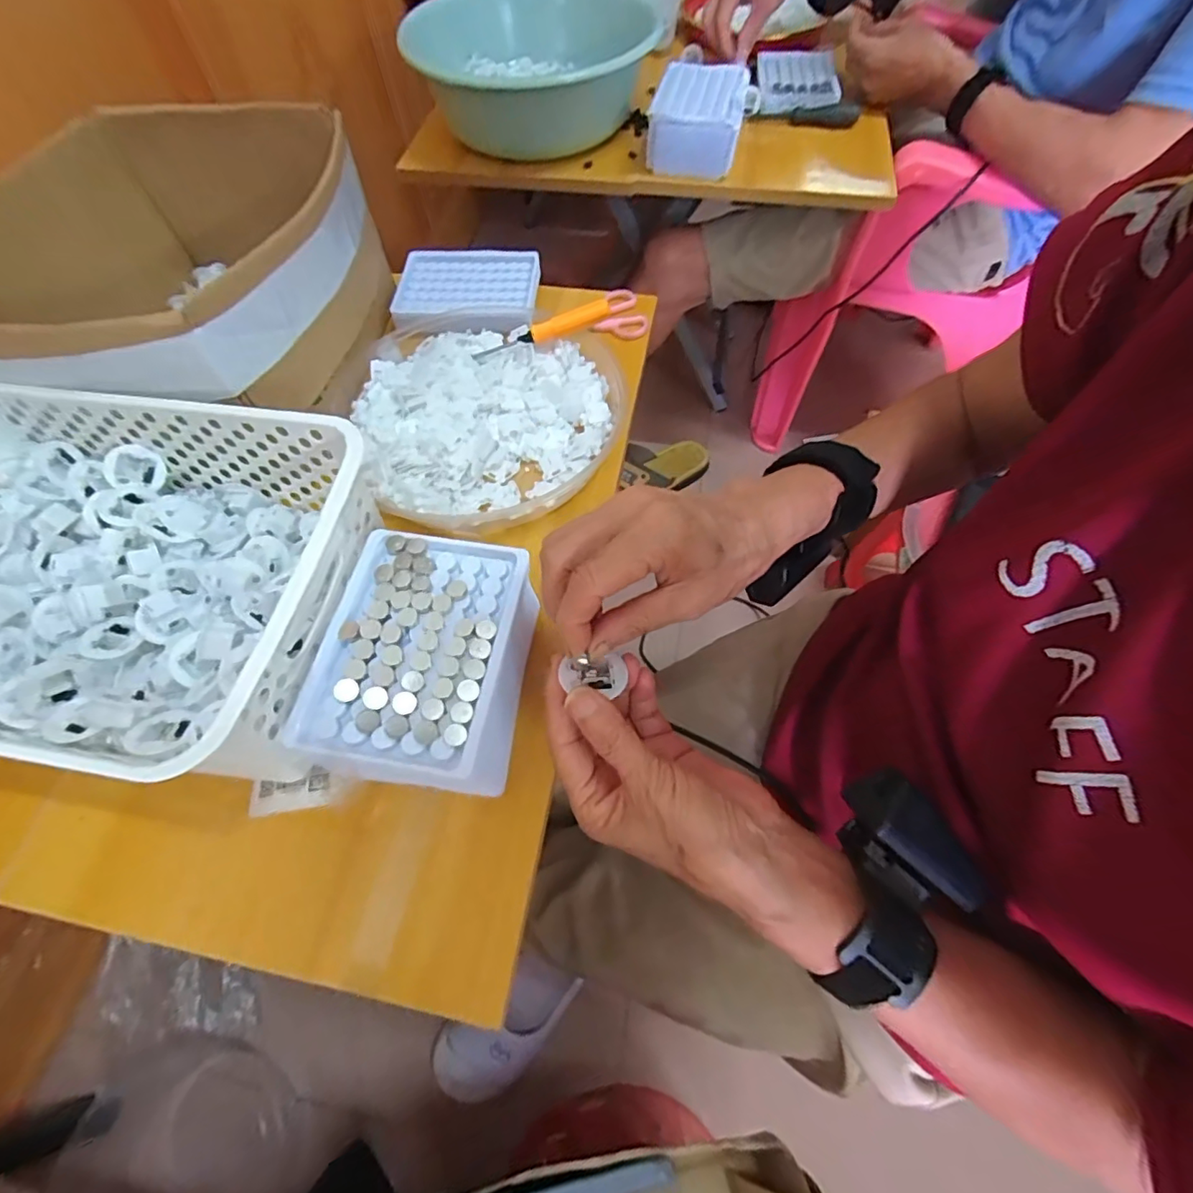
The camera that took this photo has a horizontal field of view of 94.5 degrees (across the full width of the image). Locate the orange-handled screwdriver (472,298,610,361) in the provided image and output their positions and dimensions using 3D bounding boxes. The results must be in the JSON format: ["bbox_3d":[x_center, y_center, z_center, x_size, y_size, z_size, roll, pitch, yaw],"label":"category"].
[{"bbox_3d":[-0.049,-0.227,0.473,0.127,0.017,0.016,-11,60,19],"label":"orange-handled screwdriver"}]

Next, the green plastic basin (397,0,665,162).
[{"bbox_3d":[-0.065,-0.662,0.682,0.283,0.093,0.327,11,63,8],"label":"green plastic basin"}]

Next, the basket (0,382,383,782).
[{"bbox_3d":[-0.289,-0.007,0.332,0.299,0.106,0.200,7,62,6],"label":"basket"}]

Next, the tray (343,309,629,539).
[{"bbox_3d":[-0.083,-0.160,0.461,0.220,0.029,0.223,-1,62,2],"label":"tray"}]

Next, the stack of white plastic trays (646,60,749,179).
[{"bbox_3d":[0.116,-0.549,0.637,0.098,0.061,0.128,10,62,7],"label":"stack of white plastic trays"}]

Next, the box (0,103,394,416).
[{"bbox_3d":[-0.298,-0.244,0.430,0.227,0.133,0.293,2,62,3],"label":"box"}]

